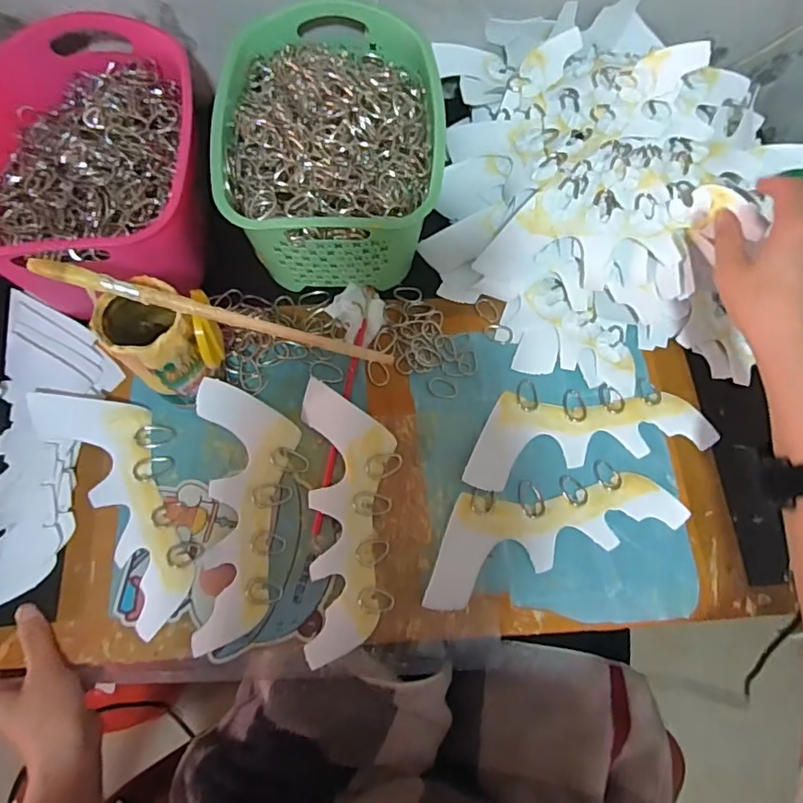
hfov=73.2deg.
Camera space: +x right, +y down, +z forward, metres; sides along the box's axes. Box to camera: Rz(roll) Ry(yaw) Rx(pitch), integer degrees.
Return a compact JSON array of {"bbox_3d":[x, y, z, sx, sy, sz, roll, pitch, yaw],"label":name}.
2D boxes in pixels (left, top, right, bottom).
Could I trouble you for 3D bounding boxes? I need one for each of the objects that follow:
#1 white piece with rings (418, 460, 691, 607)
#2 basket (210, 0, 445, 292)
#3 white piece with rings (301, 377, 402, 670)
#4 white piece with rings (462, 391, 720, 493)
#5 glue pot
[{"bbox_3d":[0.128,0.108,0.468,0.230,0.010,0.082,-13,70,-6],"label":"white piece with rings"},{"bbox_3d":[-0.067,-0.247,0.541,0.196,0.120,0.259,-2,69,-2],"label":"basket"},{"bbox_3d":[-0.042,0.094,0.467,0.078,0.015,0.227,-4,69,-2],"label":"white piece with rings"},{"bbox_3d":[0.172,0.031,0.499,0.229,0.009,0.084,-4,69,-2],"label":"white piece with rings"},{"bbox_3d":[-0.195,-0.047,0.459,0.081,0.115,0.076,32,72,11],"label":"glue pot"}]

